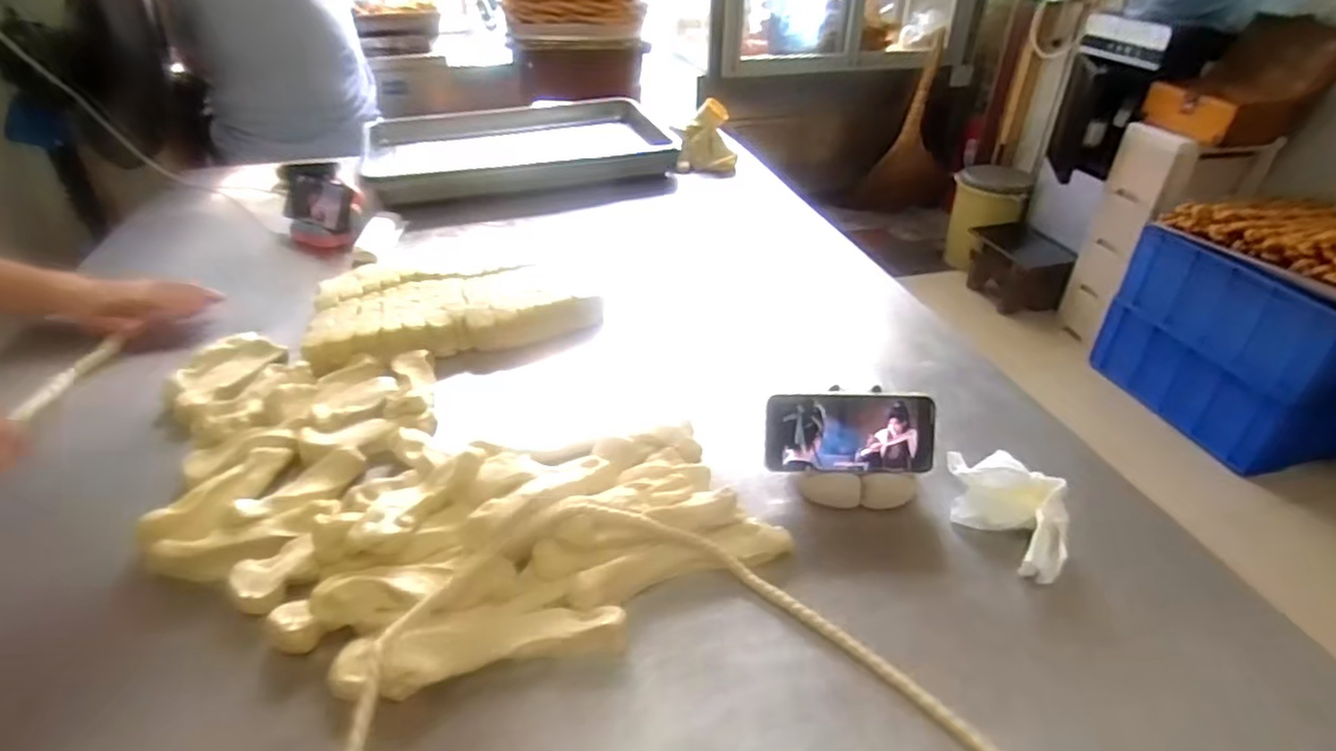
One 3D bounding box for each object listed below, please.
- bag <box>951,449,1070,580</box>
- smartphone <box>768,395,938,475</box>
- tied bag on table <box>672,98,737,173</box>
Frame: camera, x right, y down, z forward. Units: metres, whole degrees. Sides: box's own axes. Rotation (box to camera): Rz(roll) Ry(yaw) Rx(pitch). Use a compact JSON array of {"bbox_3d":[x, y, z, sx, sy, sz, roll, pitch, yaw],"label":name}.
[{"bbox_3d":[0.292,0.116,0.597,0.090,0.036,0.109,13,37,15],"label":"bag"},{"bbox_3d":[0.166,0.052,0.633,0.149,0.071,0.009,0,2,2],"label":"smartphone"},{"bbox_3d":[0.073,-0.468,1.377,0.122,0.114,0.117,-2,36,-5],"label":"tied bag on table"}]

